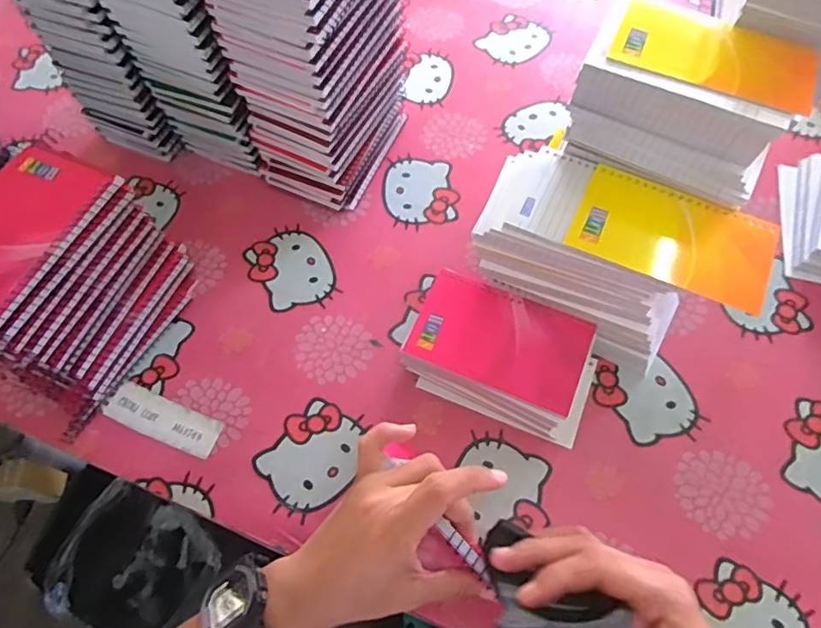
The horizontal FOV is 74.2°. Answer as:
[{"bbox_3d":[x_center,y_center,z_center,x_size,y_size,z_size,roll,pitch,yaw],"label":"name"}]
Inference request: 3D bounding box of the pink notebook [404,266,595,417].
[{"bbox_3d":[0.069,0.019,0.420,0.128,0.009,0.078,22,65,12],"label":"pink notebook"}]

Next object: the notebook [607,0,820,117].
[{"bbox_3d":[0.205,-0.176,0.365,0.129,0.004,0.074,23,66,12],"label":"notebook"}]

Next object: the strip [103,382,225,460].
[{"bbox_3d":[-0.199,0.086,0.440,0.095,0.004,0.031,20,65,11],"label":"strip"}]

